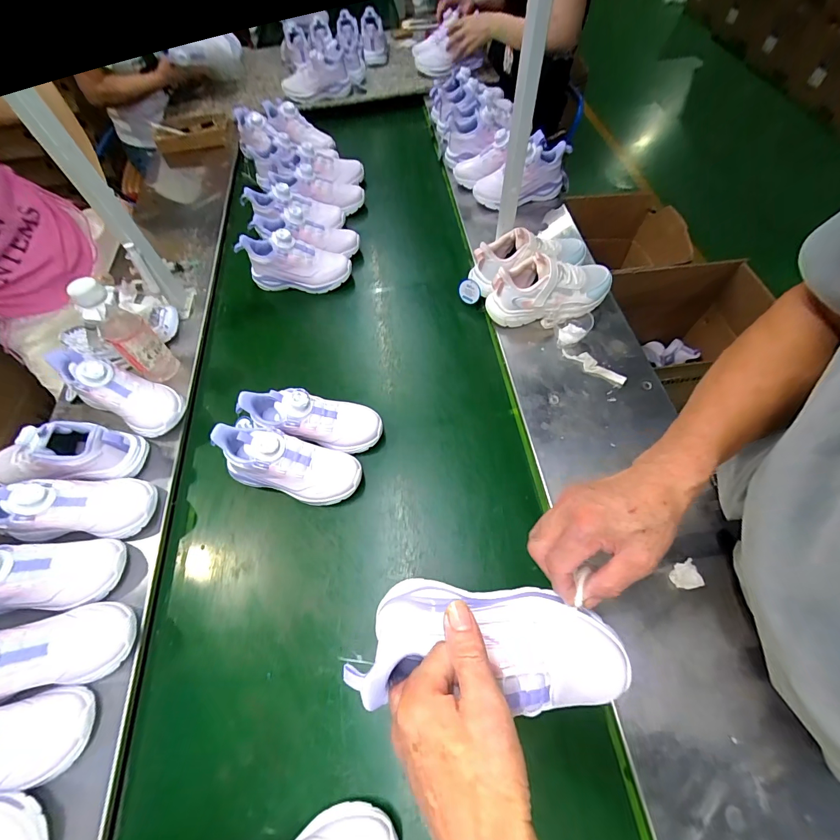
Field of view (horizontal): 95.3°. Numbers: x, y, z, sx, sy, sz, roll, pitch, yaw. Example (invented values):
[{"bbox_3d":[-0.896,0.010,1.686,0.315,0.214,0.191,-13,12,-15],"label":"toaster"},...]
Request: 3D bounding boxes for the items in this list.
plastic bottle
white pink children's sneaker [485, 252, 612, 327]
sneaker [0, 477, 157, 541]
[{"bbox_3d":[-0.473,-0.137,0.623,0.053,0.197,0.065,37,70,19],"label":"plastic bottle"},{"bbox_3d":[0.235,-0.235,0.680,0.221,0.097,0.086,-9,62,-2],"label":"white pink children's sneaker"},{"bbox_3d":[-0.474,0.118,0.530,0.188,0.074,0.085,5,58,-23],"label":"sneaker"}]

